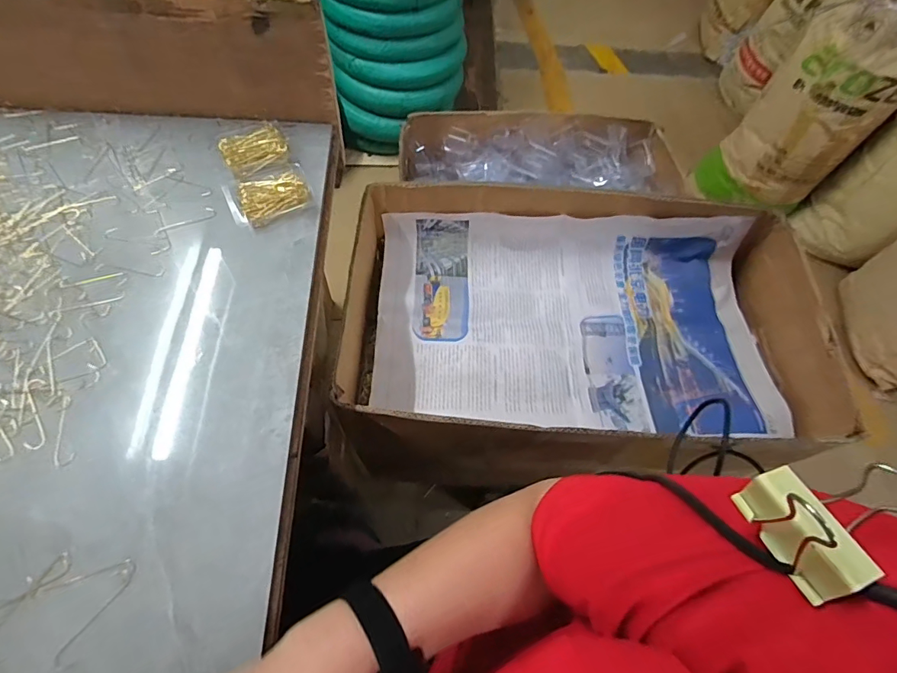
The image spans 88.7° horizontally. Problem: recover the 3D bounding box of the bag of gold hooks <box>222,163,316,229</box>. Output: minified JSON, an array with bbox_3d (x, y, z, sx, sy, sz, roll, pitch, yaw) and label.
[{"bbox_3d":[-0.197,-0.157,0.501,0.086,0.025,0.066,-22,65,-15],"label":"bag of gold hooks"}]

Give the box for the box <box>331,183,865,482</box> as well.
[{"bbox_3d":[0.181,-0.024,0.634,0.604,0.131,0.389,2,61,-2],"label":"box"}]

